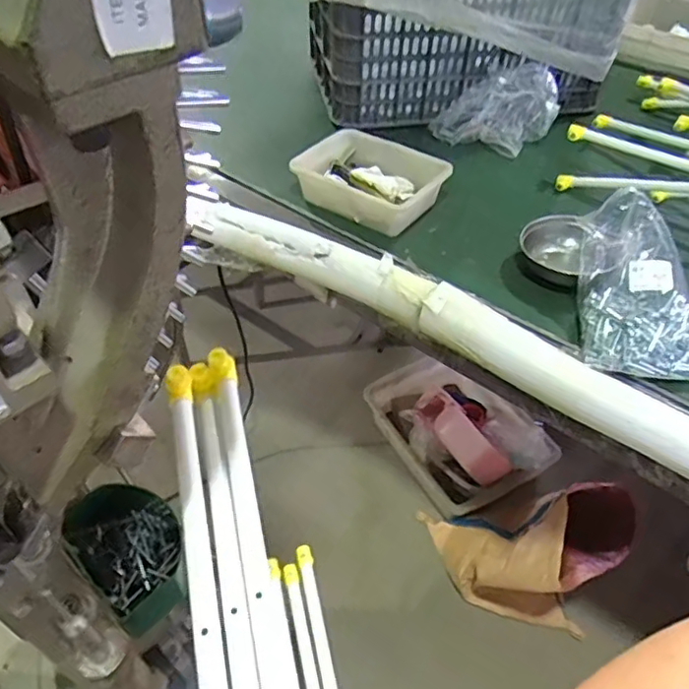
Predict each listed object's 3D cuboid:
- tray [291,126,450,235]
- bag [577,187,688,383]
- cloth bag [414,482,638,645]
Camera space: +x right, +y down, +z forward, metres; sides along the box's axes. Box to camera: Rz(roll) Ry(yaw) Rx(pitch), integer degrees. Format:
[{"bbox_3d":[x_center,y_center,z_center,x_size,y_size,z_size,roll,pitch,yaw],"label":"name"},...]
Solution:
[{"bbox_3d":[0.039,-0.296,1.042,0.246,0.077,0.185,28,52,25],"label":"tray"},{"bbox_3d":[0.422,-0.097,0.828,0.158,0.150,0.270,7,46,7],"label":"bag"},{"bbox_3d":[0.420,0.482,1.352,0.453,0.355,0.319,4,46,4],"label":"cloth bag"}]

